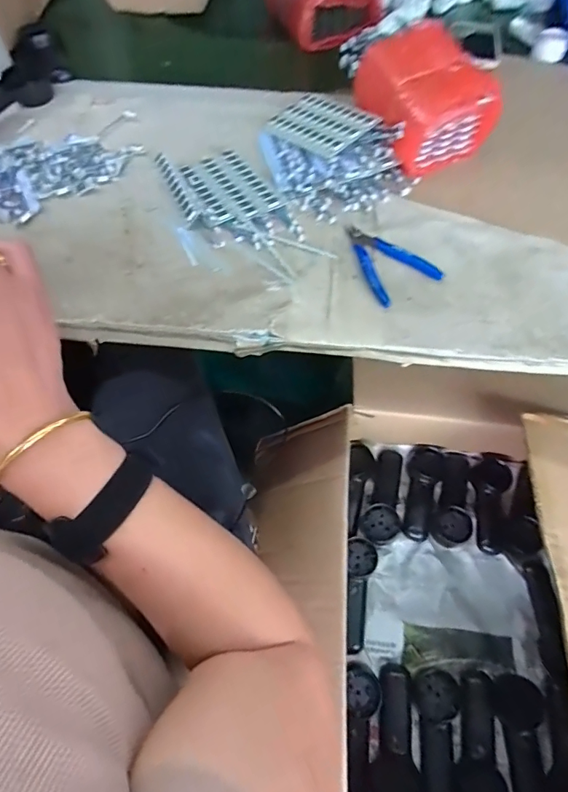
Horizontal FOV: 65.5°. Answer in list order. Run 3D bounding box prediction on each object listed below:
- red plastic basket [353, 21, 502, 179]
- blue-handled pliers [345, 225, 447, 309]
[{"bbox_3d":[0.173,-0.377,0.558,0.134,0.102,0.143,-26,64,-13],"label":"red plastic basket"},{"bbox_3d":[0.113,-0.155,0.497,0.079,0.008,0.109,-28,64,-14],"label":"blue-handled pliers"}]

